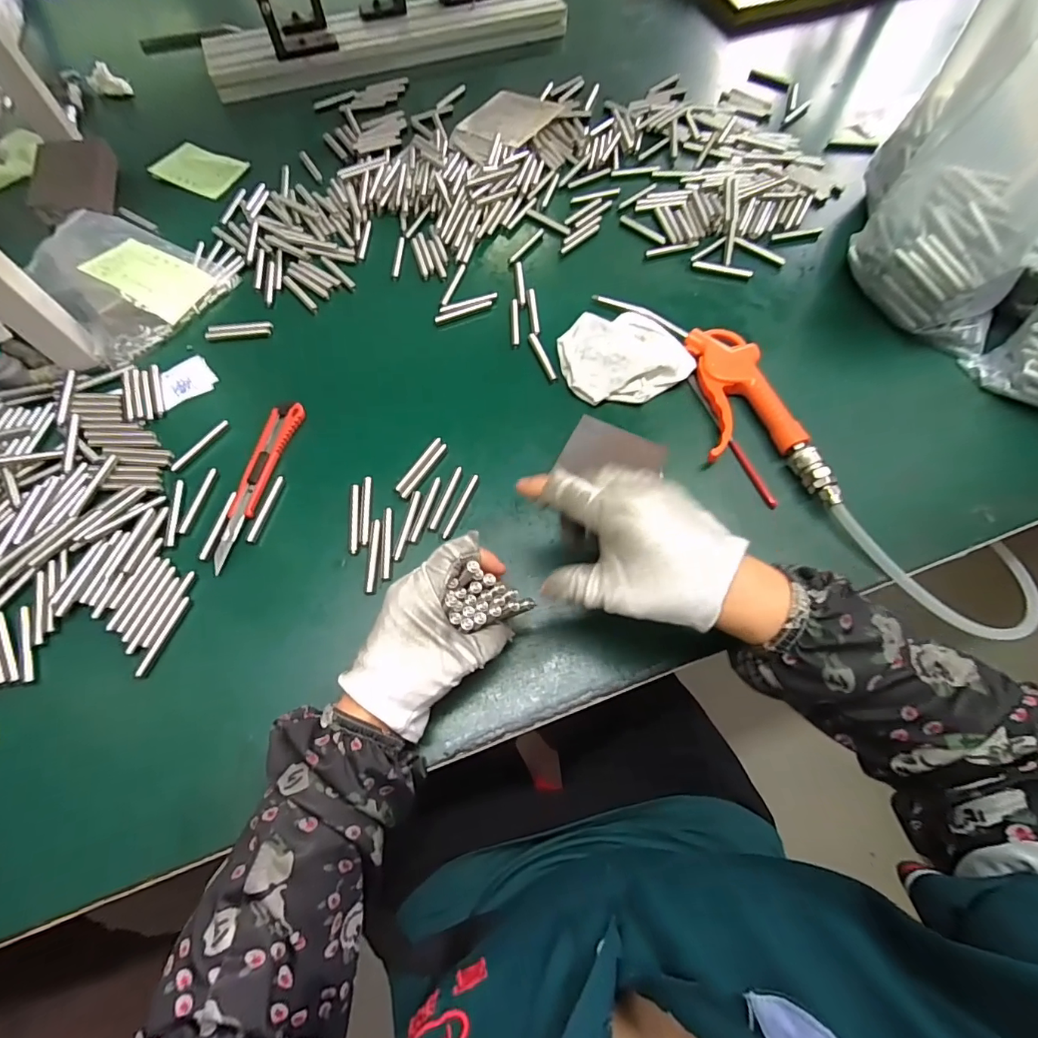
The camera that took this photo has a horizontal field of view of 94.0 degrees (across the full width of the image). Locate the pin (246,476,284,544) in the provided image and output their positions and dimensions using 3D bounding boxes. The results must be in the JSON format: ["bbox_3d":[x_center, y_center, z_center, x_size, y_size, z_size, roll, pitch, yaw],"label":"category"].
[{"bbox_3d":[-0.201,-0.009,0.384,0.007,0.004,0.058,13,66,6],"label":"pin"}]

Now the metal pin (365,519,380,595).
[{"bbox_3d":[-0.111,0.028,0.368,0.008,0.004,0.059,-2,66,-1],"label":"metal pin"}]

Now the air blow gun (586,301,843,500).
[{"bbox_3d":[0.170,-0.116,0.421,0.090,0.029,0.260,-18,67,-8],"label":"air blow gun"}]

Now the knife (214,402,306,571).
[{"bbox_3d":[-0.215,-0.032,0.395,0.026,0.011,0.148,13,66,6],"label":"knife"}]

